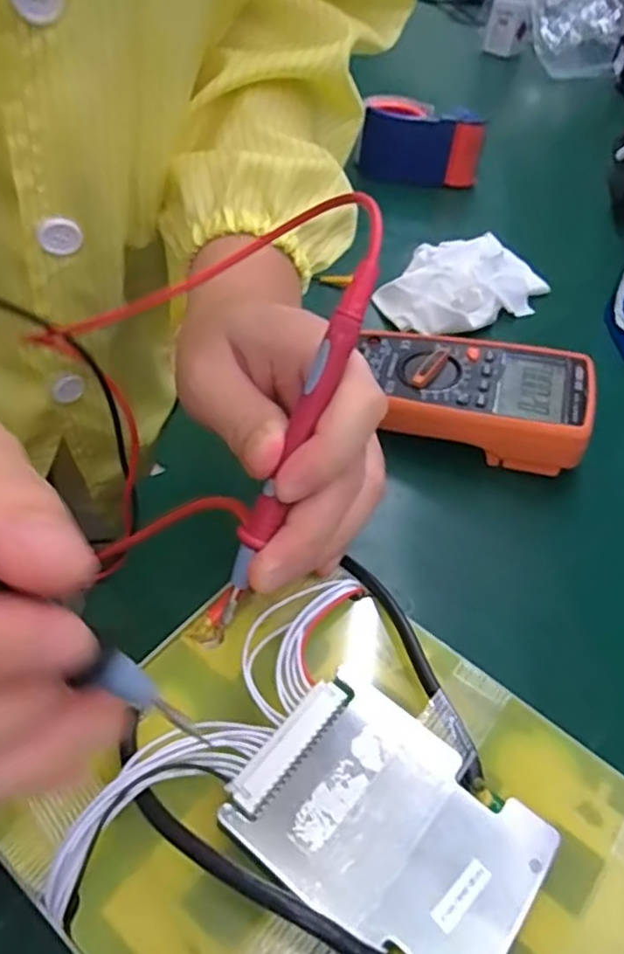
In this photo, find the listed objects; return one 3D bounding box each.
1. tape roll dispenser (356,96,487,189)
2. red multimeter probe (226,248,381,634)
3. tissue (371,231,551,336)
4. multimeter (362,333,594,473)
[{"bbox_3d":[0.132,-0.397,0.802,0.140,0.077,0.070,11,49,6],"label":"tape roll dispenser"},{"bbox_3d":[-0.006,-0.009,0.224,0.008,0.129,0.009,29,13,24],"label":"red multimeter probe"},{"bbox_3d":[0.138,-0.176,0.621,0.163,0.033,0.095,-25,55,-23],"label":"tissue"},{"bbox_3d":[0.114,-0.062,0.508,0.175,0.053,0.091,14,50,9],"label":"multimeter"}]

